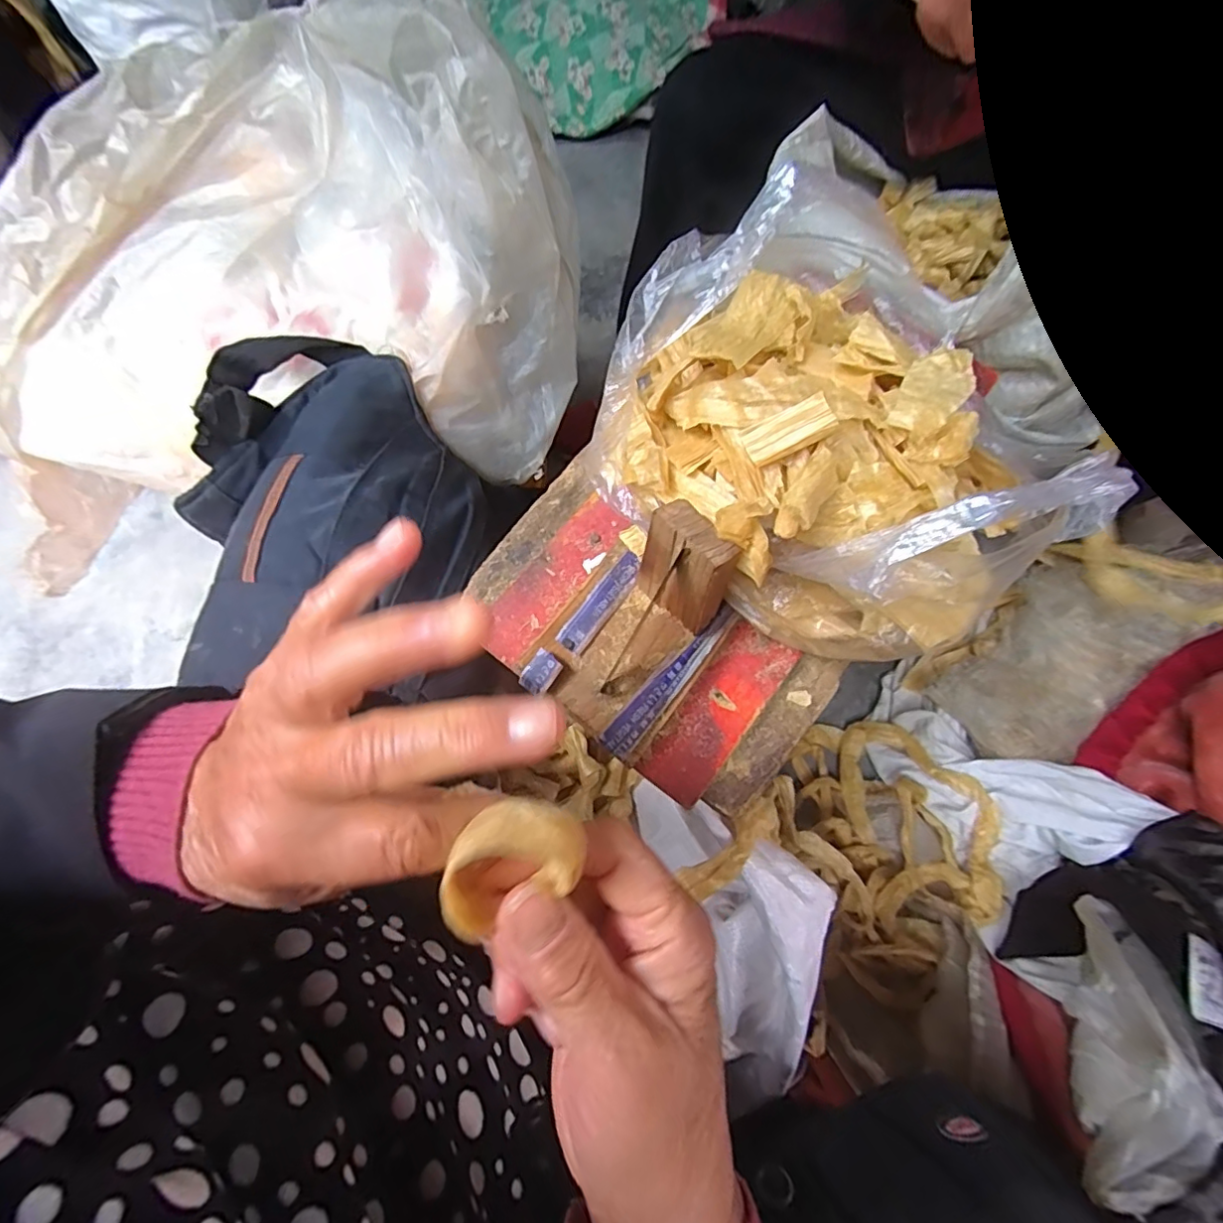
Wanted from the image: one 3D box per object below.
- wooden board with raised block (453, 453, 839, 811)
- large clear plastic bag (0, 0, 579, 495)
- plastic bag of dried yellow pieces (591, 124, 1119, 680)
[{"bbox_3d":[0.018,0.004,0.311,0.228,0.100,0.133,36,77,11],"label":"wooden board with raised block"},{"bbox_3d":[-0.281,-0.309,0.463,0.482,0.194,0.369,-4,73,0],"label":"large clear plastic bag"},{"bbox_3d":[0.117,-0.096,0.279,0.220,0.115,0.187,34,76,10],"label":"plastic bag of dried yellow pieces"}]

